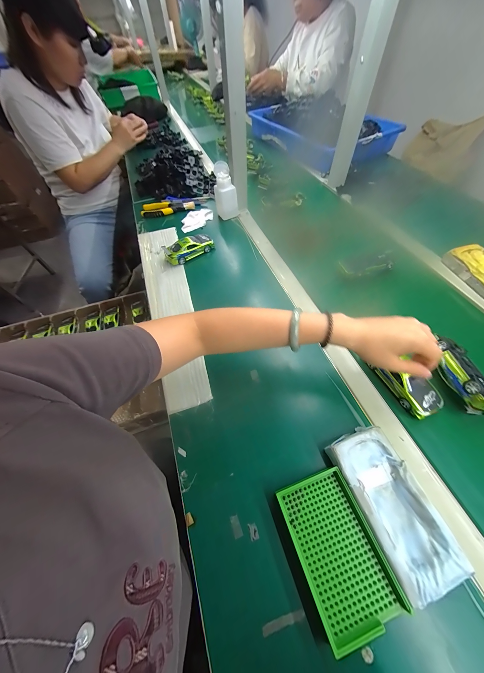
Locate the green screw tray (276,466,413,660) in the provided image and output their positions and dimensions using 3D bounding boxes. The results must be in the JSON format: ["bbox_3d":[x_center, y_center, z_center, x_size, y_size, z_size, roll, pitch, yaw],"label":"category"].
[{"bbox_3d":[0.109,0.247,0.260,0.088,0.022,0.136,-18,59,-9],"label":"green screw tray"}]

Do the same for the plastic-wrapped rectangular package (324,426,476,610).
[{"bbox_3d":[0.184,0.205,0.274,0.080,0.026,0.160,-20,59,-10],"label":"plastic-wrapped rectangular package"}]

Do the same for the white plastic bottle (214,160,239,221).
[{"bbox_3d":[-0.048,-0.425,0.644,0.065,0.115,0.071,-5,58,-1],"label":"white plastic bottle"}]

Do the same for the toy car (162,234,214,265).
[{"bbox_3d":[-0.138,-0.233,0.575,0.127,0.042,0.054,-33,62,-17],"label":"toy car"}]

